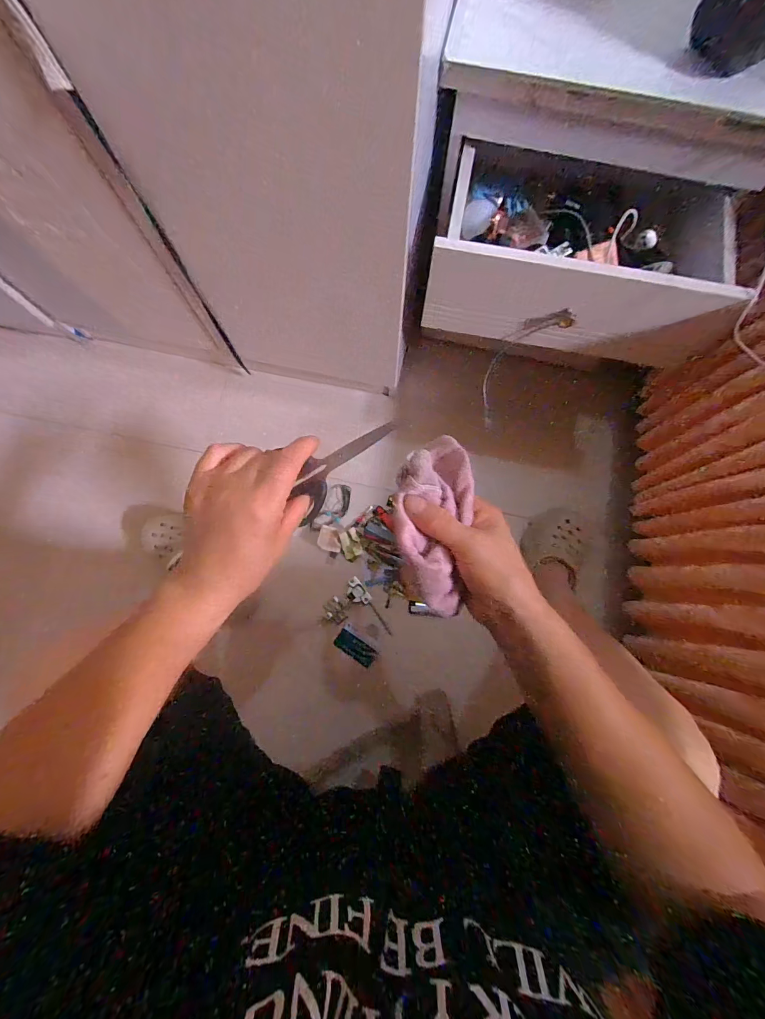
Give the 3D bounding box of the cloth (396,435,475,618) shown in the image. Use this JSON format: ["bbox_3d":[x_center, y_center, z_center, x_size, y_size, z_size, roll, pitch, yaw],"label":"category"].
[{"bbox_3d":[0.039,0.006,0.283,0.057,0.040,0.137,5,76,1],"label":"cloth"}]

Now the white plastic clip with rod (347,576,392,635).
[{"bbox_3d":[-0.028,0.199,0.764,0.037,0.018,0.133,-39,81,-8],"label":"white plastic clip with rod"}]

